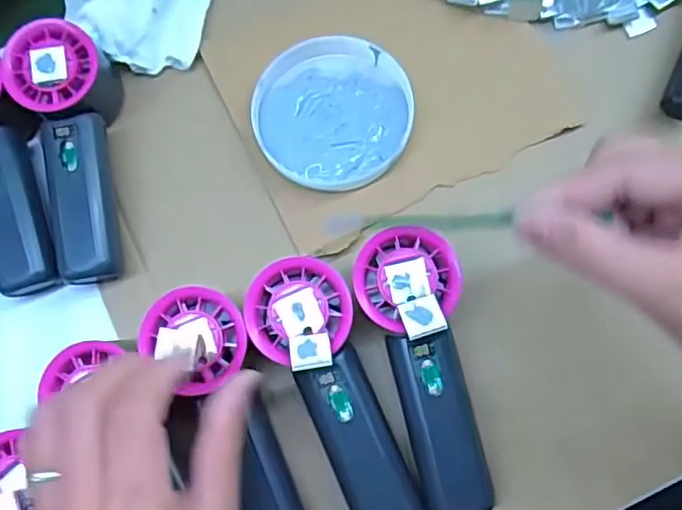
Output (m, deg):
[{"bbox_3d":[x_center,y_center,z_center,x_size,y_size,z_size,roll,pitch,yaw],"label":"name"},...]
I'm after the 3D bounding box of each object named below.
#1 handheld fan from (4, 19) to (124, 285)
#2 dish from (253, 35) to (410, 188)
[{"bbox_3d":[-0.168,-0.060,0.382,0.053,0.057,0.150,-6,74,2],"label":"handheld fan"},{"bbox_3d":[-0.005,-0.091,0.403,0.097,0.018,0.098,-10,74,1],"label":"dish"}]

